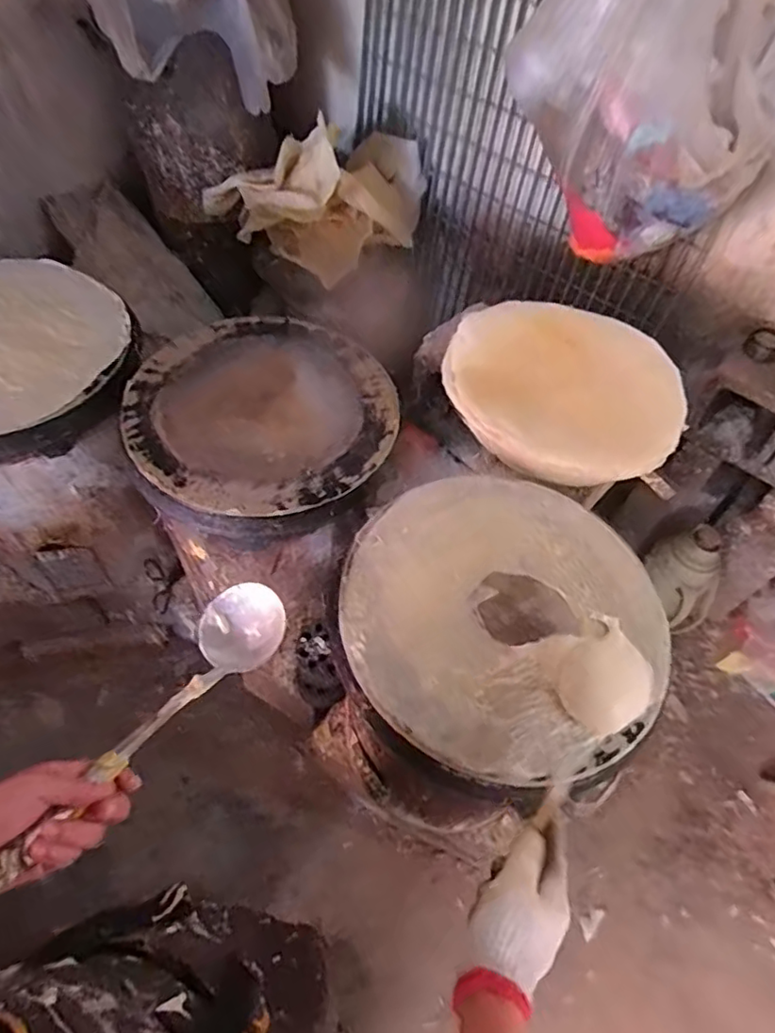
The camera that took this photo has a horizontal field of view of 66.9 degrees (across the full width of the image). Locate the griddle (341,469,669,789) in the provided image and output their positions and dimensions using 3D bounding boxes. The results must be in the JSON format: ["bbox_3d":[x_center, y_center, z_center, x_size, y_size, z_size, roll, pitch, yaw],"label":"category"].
[{"bbox_3d":[0.141,0.104,0.703,0.366,0.018,0.383,2,56,-4],"label":"griddle"}]

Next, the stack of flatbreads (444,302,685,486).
[{"bbox_3d":[0.276,-0.204,0.939,0.367,0.068,0.311,17,56,7],"label":"stack of flatbreads"}]

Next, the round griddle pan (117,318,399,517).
[{"bbox_3d":[-0.186,-0.162,0.871,0.384,0.037,0.374,2,56,-4],"label":"round griddle pan"}]

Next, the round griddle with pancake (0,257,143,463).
[{"bbox_3d":[-0.600,-0.269,0.909,0.380,0.083,0.392,-22,61,-19],"label":"round griddle with pancake"}]

